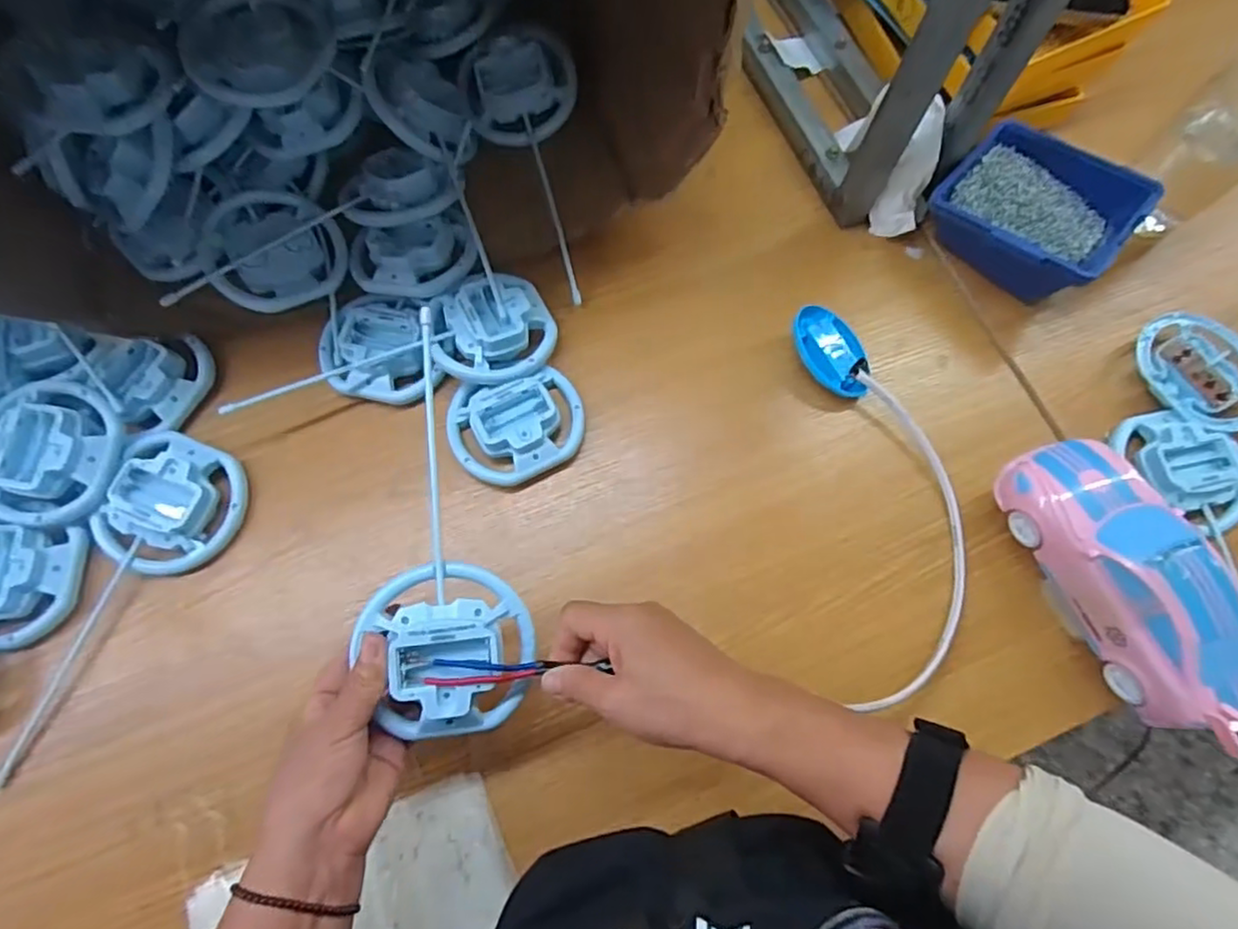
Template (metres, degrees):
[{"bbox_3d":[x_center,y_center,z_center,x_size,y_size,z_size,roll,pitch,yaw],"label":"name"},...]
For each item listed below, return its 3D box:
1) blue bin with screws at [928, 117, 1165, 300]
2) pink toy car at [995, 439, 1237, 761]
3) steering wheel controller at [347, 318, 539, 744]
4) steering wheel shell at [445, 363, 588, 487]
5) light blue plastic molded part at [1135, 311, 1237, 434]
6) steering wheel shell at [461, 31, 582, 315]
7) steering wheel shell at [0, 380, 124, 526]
[{"bbox_3d":[0.339,-0.208,0.542,0.138,0.062,0.119,38,77,13],"label":"blue bin with screws"},{"bbox_3d":[0.339,0.076,0.429,0.081,0.078,0.204,-24,64,-5],"label":"pink toy car"},{"bbox_3d":[-0.108,0.037,0.392,0.093,0.030,0.245,-6,85,-1],"label":"steering wheel controller"},{"bbox_3d":[-0.079,-0.030,0.511,0.102,0.022,0.085,-11,72,-5],"label":"steering wheel shell"},{"bbox_3d":[0.511,-0.092,0.528,0.199,0.028,0.101,-19,73,-8],"label":"light blue plastic molded part"},{"bbox_3d":[-0.067,-0.258,0.563,0.094,0.029,0.240,-15,90,-3],"label":"steering wheel shell"},{"bbox_3d":[-0.425,-0.011,0.484,0.108,0.025,0.102,1,72,-2],"label":"steering wheel shell"}]

